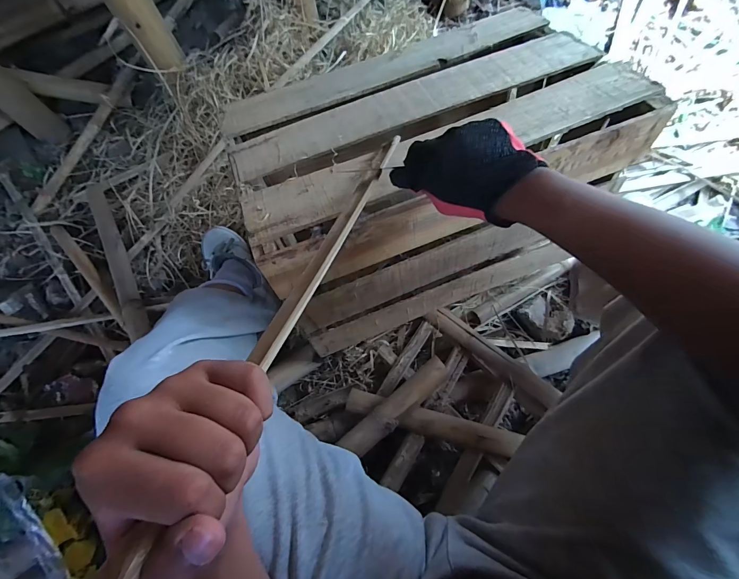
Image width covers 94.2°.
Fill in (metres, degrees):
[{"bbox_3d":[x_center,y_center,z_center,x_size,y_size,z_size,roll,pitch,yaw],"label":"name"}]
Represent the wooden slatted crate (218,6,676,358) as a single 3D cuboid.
[{"bbox_3d":[0.092,-0.201,0.648,0.585,0.321,0.375,-21,64,-5],"label":"wooden slatted crate"}]

